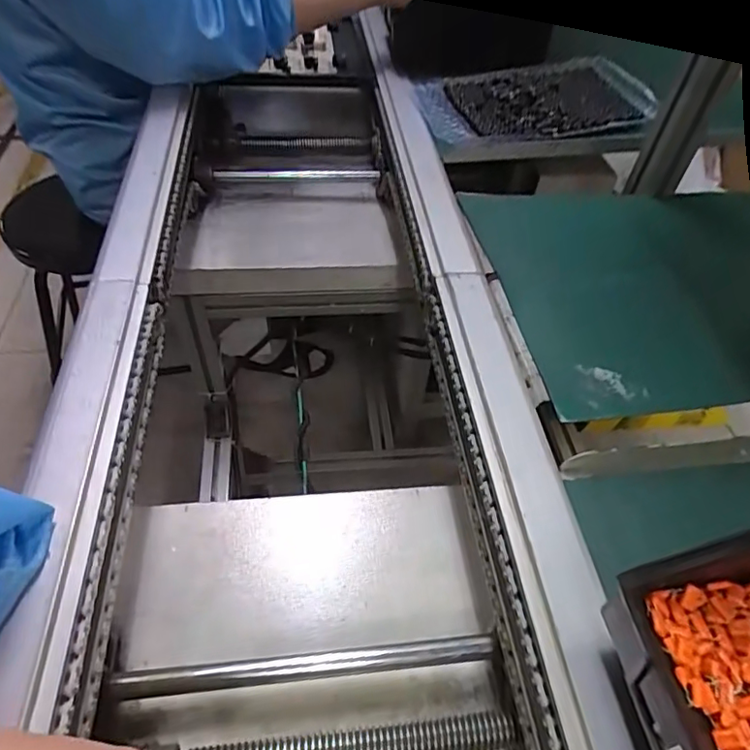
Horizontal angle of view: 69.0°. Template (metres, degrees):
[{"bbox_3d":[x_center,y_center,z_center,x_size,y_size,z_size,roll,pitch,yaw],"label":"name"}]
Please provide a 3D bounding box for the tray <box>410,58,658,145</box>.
[{"bbox_3d":[0.187,-0.307,0.621,0.254,0.038,0.134,-13,52,-16],"label":"tray"}]

